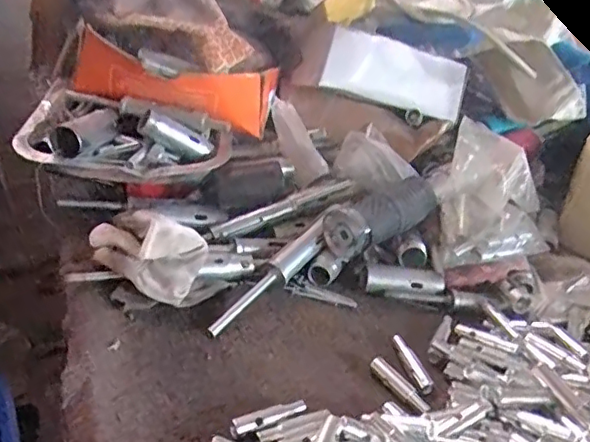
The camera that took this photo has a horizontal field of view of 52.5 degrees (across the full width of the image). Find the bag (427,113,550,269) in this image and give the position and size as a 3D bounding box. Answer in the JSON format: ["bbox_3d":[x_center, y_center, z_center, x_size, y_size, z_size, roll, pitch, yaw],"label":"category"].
[{"bbox_3d":[0.183,-0.021,0.547,0.108,0.075,0.134,18,33,12],"label":"bag"}]

